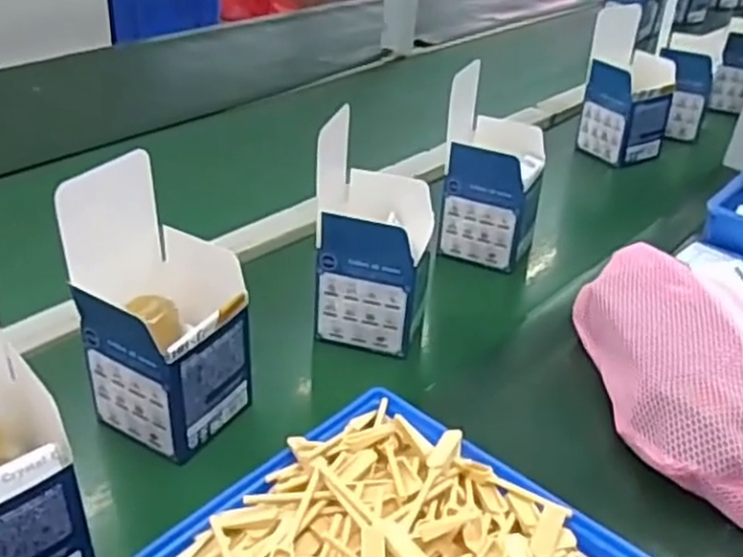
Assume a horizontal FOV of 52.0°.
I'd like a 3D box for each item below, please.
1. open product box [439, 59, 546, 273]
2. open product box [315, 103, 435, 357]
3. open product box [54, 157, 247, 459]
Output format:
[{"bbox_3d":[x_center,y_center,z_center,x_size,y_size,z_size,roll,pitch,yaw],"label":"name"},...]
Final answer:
[{"bbox_3d":[0.119,-0.099,0.767,0.099,0.175,0.091,19,36,19],"label":"open product box"},{"bbox_3d":[0.002,-0.029,0.639,0.092,0.182,0.097,13,35,11],"label":"open product box"},{"bbox_3d":[-0.139,0.018,0.523,0.096,0.167,0.102,22,38,23],"label":"open product box"}]

